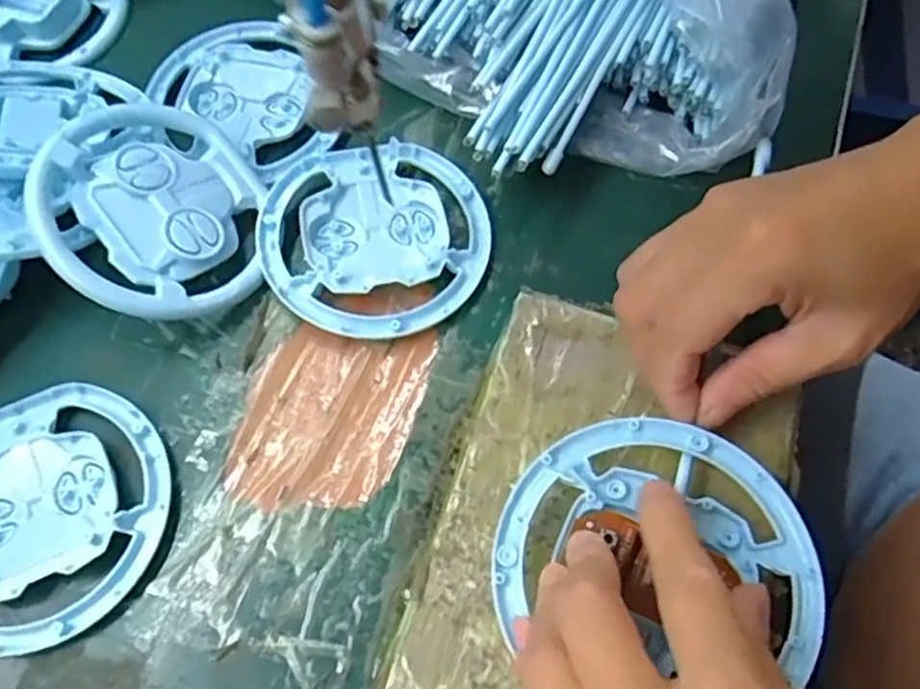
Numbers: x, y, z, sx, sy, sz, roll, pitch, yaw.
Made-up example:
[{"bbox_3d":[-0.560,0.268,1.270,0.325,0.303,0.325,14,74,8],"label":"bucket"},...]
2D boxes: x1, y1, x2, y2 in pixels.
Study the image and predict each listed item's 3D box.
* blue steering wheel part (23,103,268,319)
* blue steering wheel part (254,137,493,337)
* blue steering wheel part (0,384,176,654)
[{"bbox_3d":[-0.136,-0.060,0.325,0.092,0.011,0.100,6,69,-23],"label":"blue steering wheel part"},{"bbox_3d":[-0.039,-0.050,0.344,0.105,0.014,0.099,-13,65,-7],"label":"blue steering wheel part"},{"bbox_3d":[-0.169,0.066,0.291,0.104,0.010,0.098,0,64,0],"label":"blue steering wheel part"}]

